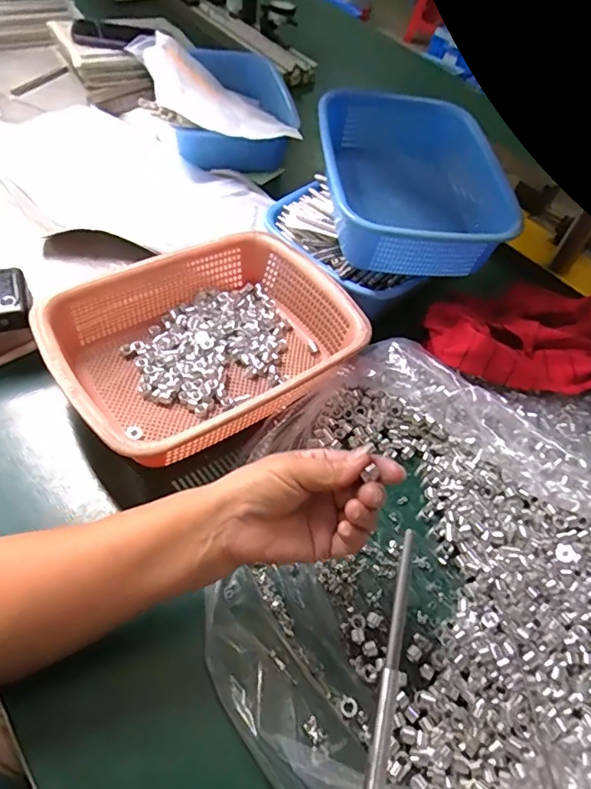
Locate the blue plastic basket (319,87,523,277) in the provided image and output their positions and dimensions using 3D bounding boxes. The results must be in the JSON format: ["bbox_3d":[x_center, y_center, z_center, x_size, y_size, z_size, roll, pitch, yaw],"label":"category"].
[{"bbox_3d":[0.132,-0.267,0.615,0.205,0.077,0.292,5,53,-7],"label":"blue plastic basket"}]

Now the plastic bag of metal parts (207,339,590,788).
[{"bbox_3d":[0.173,0.150,0.409,0.444,0.070,0.425,19,54,8],"label":"plastic bag of metal parts"}]

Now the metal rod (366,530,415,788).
[{"bbox_3d":[0.052,0.185,0.293,0.008,0.006,0.204,13,70,4],"label":"metal rod"}]

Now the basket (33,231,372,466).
[{"bbox_3d":[-0.087,-0.055,0.516,0.294,0.071,0.213,-30,64,-28],"label":"basket"}]

